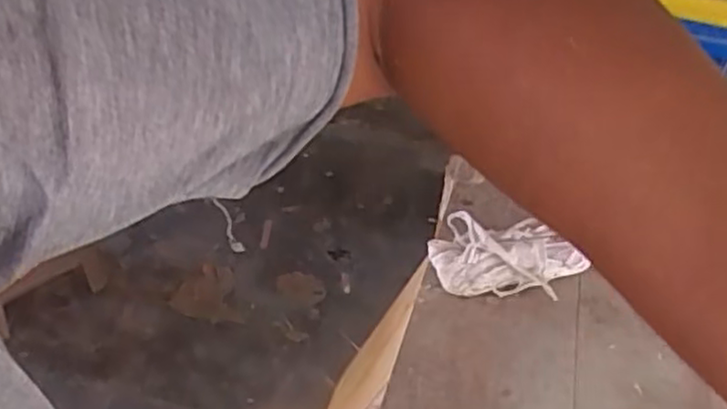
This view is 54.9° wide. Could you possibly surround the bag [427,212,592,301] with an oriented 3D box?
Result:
[{"bbox_3d":[0.172,0.065,0.900,0.174,0.061,0.105,0,36,-7],"label":"bag"}]

